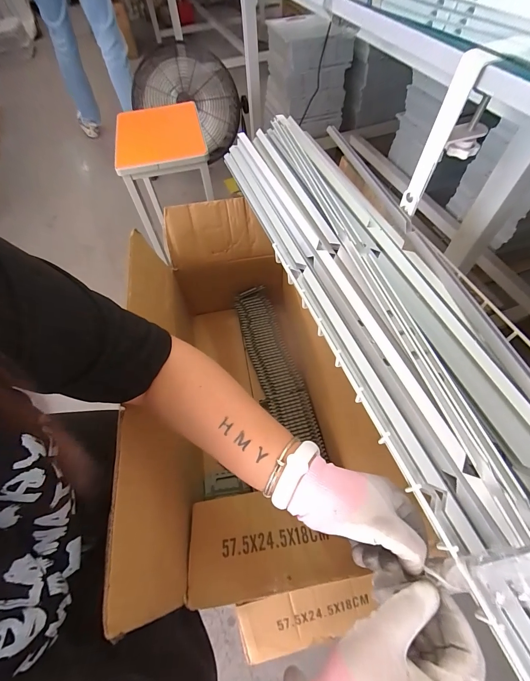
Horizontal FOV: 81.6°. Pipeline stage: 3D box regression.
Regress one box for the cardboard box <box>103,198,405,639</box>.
[{"bbox_3d":[-0.066,0.065,0.553,0.297,0.267,0.626,-10,58,-4],"label":"cardboard box"}]

